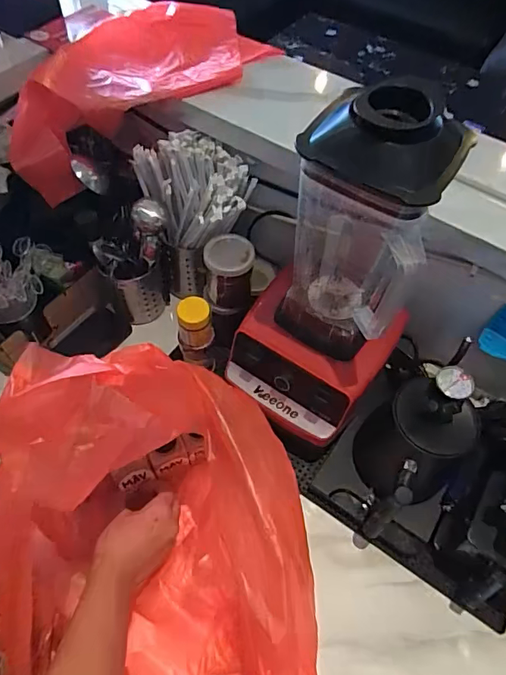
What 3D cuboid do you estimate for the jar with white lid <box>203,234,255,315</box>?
[{"bbox_3d":[-0.036,-0.090,0.675,0.068,0.110,0.066,1,58,-2],"label":"jar with white lid"}]

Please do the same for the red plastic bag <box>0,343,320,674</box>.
[{"bbox_3d":[-0.078,0.235,0.427,0.248,0.361,0.347,-7,58,-8],"label":"red plastic bag"}]

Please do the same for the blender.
[{"bbox_3d":[0.095,-0.075,0.537,0.184,0.378,0.227,29,61,14],"label":"blender"}]

